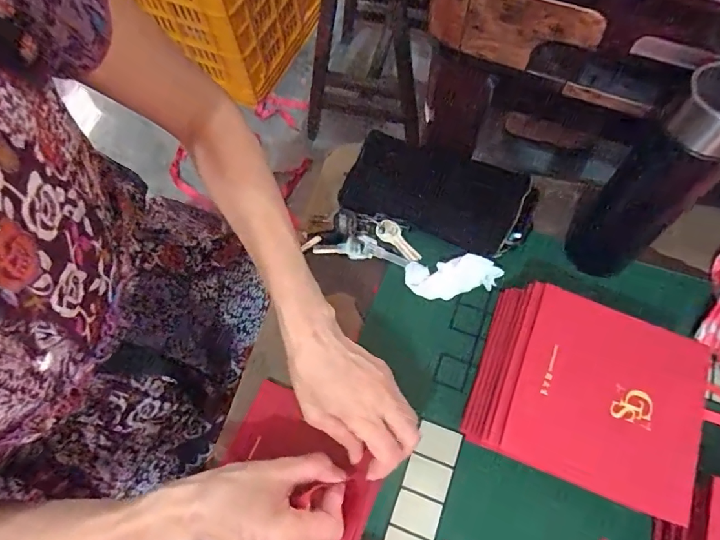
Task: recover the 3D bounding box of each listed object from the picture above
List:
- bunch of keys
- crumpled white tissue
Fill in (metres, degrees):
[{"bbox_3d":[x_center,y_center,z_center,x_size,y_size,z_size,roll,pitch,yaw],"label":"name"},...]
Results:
[{"bbox_3d":[0.003,-0.035,0.483,0.122,0.031,0.041,11,69,6],"label":"bunch of keys"},{"bbox_3d":[0.095,0.009,0.455,0.094,0.034,0.038,3,69,4],"label":"crumpled white tissue"}]

